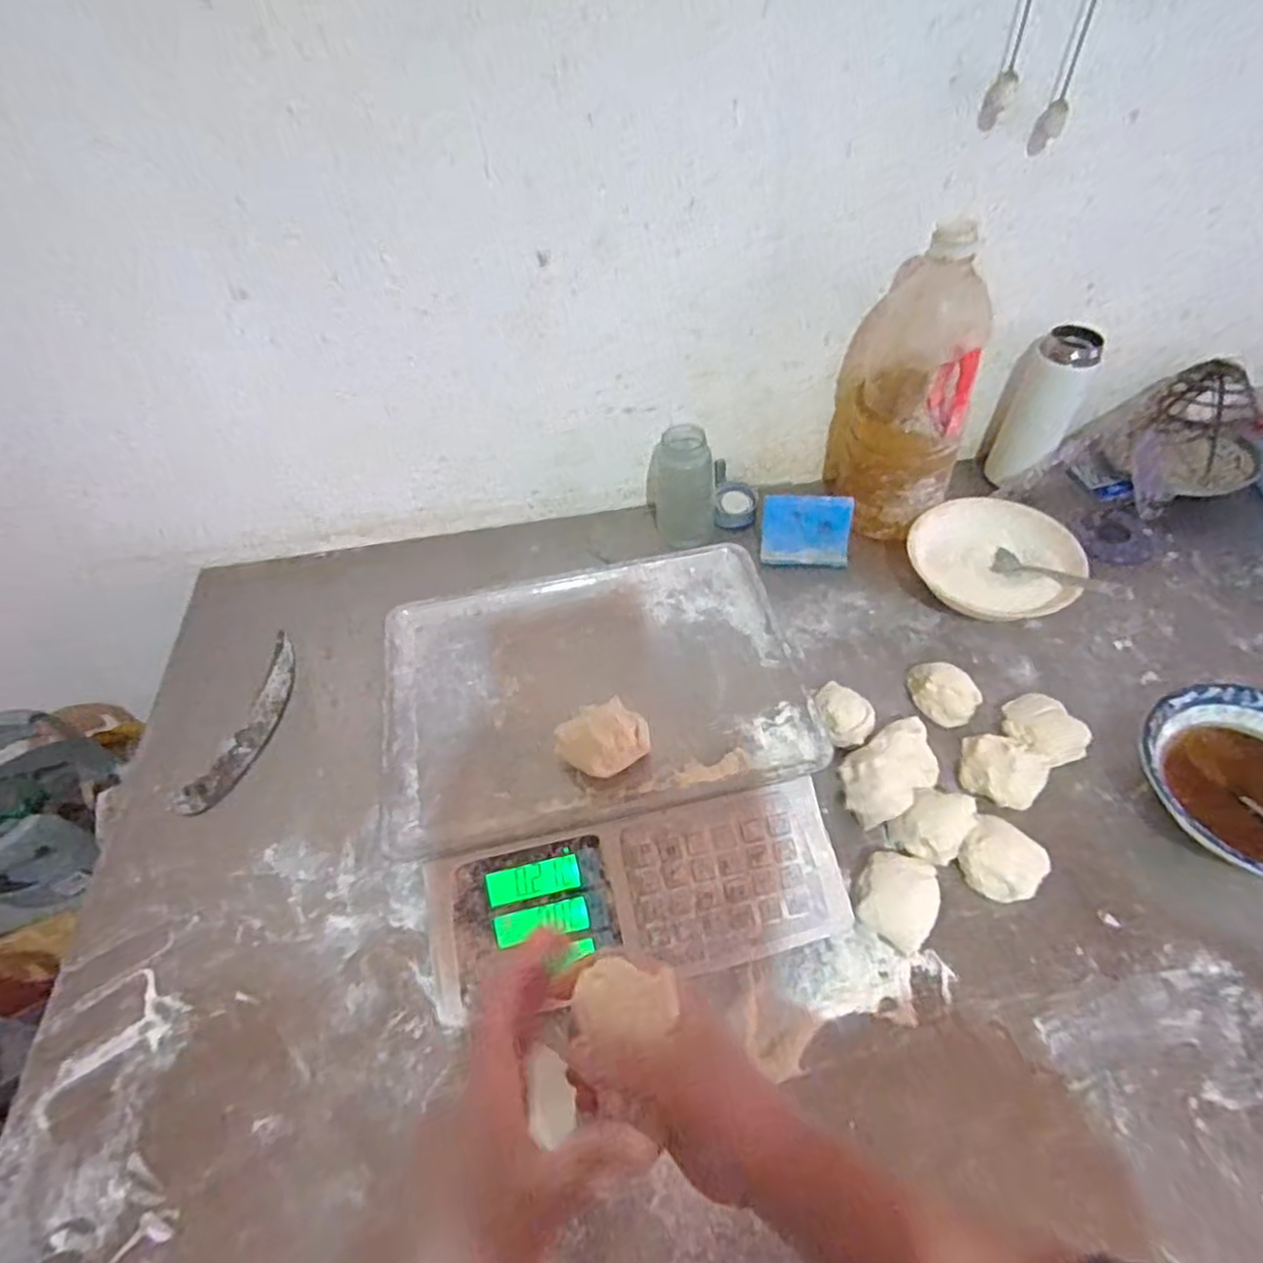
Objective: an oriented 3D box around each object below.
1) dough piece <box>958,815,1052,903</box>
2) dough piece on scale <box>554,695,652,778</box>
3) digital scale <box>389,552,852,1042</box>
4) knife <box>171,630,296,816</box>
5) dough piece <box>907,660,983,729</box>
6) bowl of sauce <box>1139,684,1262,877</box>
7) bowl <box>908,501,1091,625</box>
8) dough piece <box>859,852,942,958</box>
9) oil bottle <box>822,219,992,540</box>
[{"bbox_3d":[0.298,0.185,0.569,0.060,0.029,0.062,-2,51,3],"label":"dough piece"},{"bbox_3d":[-0.021,0.084,0.542,0.065,0.041,0.056,-34,56,-20],"label":"dough piece on scale"},{"bbox_3d":[-0.022,0.101,0.598,0.335,0.135,0.334,-12,51,-5],"label":"digital scale"},{"bbox_3d":[-0.384,0.091,0.717,0.051,0.008,0.203,9,53,12],"label":"knife"},{"bbox_3d":[0.293,0.056,0.672,0.049,0.044,0.069,-33,56,-20],"label":"dough piece"},{"bbox_3d":[0.504,0.130,0.577,0.167,0.054,0.166,-2,51,3],"label":"bowl of sauce"},{"bbox_3d":[0.376,-0.070,0.748,0.163,0.057,0.141,17,55,17],"label":"bowl"},{"bbox_3d":[0.212,0.210,0.560,0.057,0.028,0.065,26,58,23],"label":"dough piece"},{"bbox_3d":[0.283,-0.244,0.741,0.132,0.309,0.121,11,53,13],"label":"oil bottle"}]

